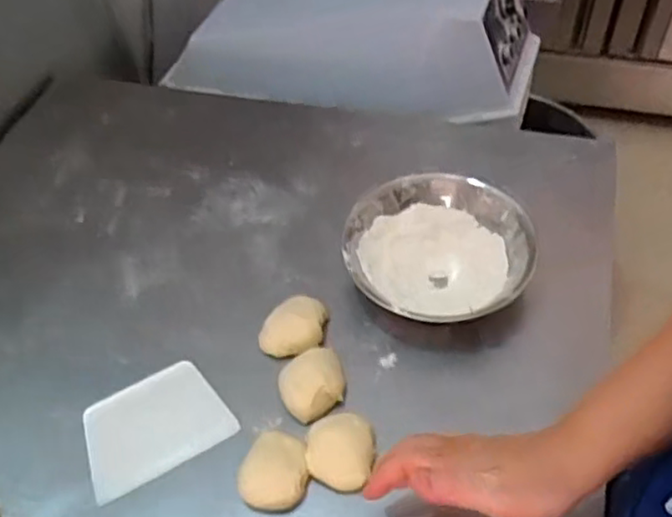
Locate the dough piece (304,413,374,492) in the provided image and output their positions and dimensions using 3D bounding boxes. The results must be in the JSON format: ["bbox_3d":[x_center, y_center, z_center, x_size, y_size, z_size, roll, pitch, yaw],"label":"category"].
[{"bbox_3d":[0.004,0.163,0.567,0.054,0.033,0.057,-3,50,3],"label":"dough piece"}]

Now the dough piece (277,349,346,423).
[{"bbox_3d":[-0.019,0.115,0.613,0.061,0.030,0.054,-32,54,-19],"label":"dough piece"}]

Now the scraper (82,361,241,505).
[{"bbox_3d":[-0.168,0.150,0.612,0.126,0.007,0.094,-25,56,-17],"label":"scraper"}]

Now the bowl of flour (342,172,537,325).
[{"bbox_3d":[0.104,-0.004,0.684,0.181,0.058,0.172,-3,50,3],"label":"bowl of flour"}]

